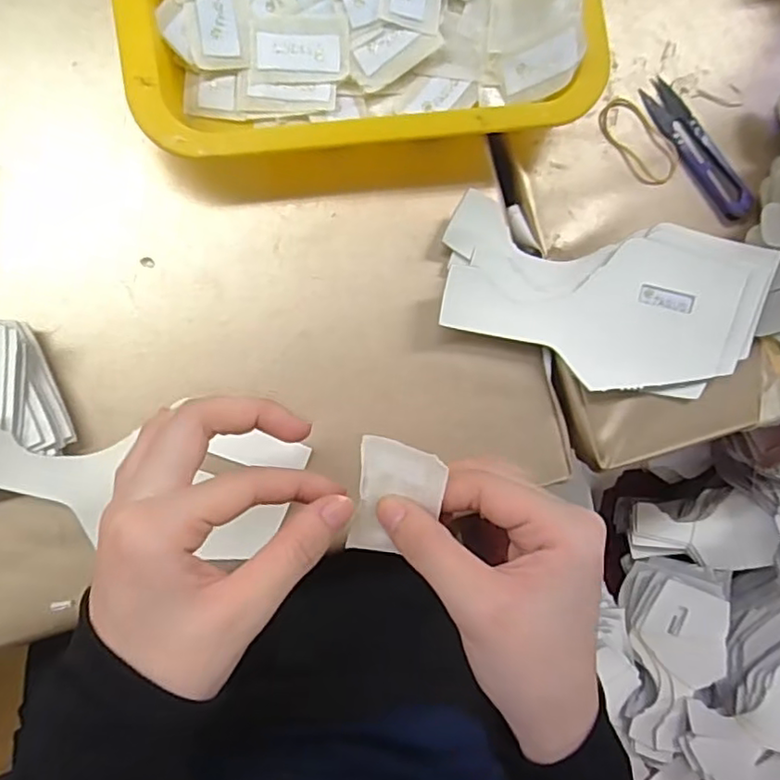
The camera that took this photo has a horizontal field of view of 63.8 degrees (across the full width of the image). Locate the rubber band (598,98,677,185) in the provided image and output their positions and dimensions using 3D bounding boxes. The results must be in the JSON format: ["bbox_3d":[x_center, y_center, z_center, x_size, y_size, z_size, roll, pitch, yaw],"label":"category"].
[{"bbox_3d":[0.157,-0.157,0.395,0.030,0.004,0.060,-43,95,-8],"label":"rubber band"}]

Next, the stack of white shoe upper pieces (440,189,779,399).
[{"bbox_3d":[0.130,-0.053,0.380,0.199,0.027,0.098,8,87,-9],"label":"stack of white shoe upper pieces"}]

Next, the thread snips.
[{"bbox_3d":[0.196,-0.154,0.397,0.027,0.008,0.101,-43,95,-8],"label":"thread snips"}]

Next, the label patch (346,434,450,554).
[{"bbox_3d":[0.002,0.045,0.248,0.033,0.006,0.051,14,118,10],"label":"label patch"}]

